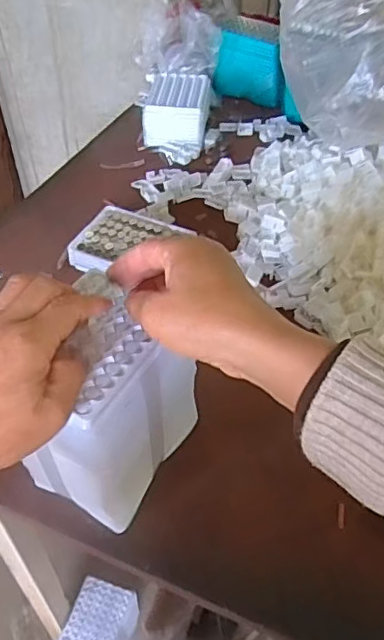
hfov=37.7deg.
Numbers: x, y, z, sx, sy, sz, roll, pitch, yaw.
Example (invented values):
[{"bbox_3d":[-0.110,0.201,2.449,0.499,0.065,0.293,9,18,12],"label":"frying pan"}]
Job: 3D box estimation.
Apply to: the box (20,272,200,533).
[{"bbox_3d":[-0.068,0.067,0.444,0.089,0.151,0.134,22,50,20],"label":"box"}]

